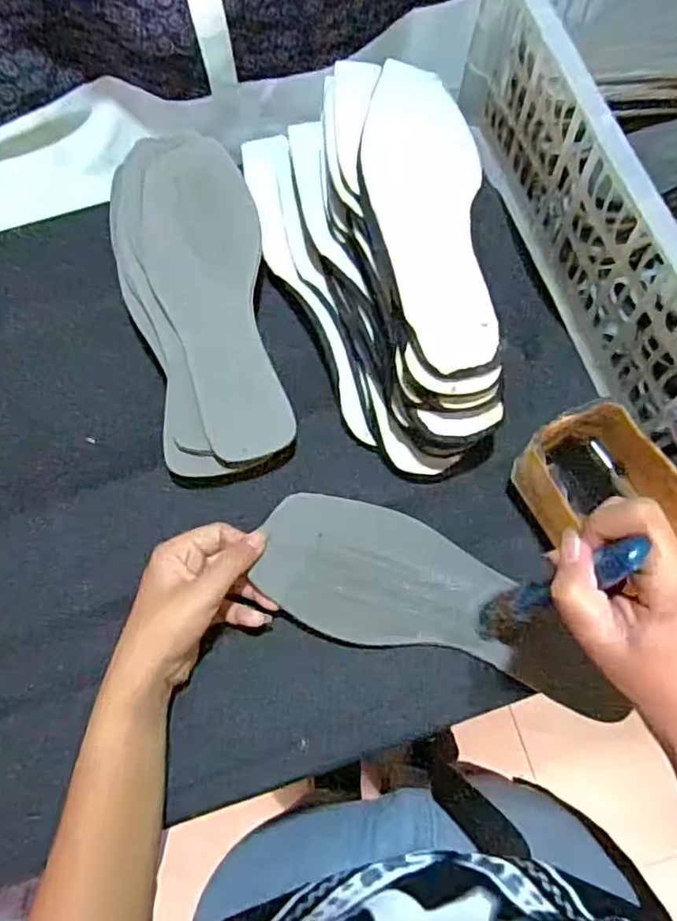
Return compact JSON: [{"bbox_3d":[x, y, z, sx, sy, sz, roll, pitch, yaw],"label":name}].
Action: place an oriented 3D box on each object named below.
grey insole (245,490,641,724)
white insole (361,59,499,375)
[{"bbox_3d":[0.064,0.091,0.393,0.234,0.007,0.083,24,72,5],"label":"grey insole"},{"bbox_3d":[0.060,-0.185,0.434,0.082,0.010,0.279,4,66,-7],"label":"white insole"}]

